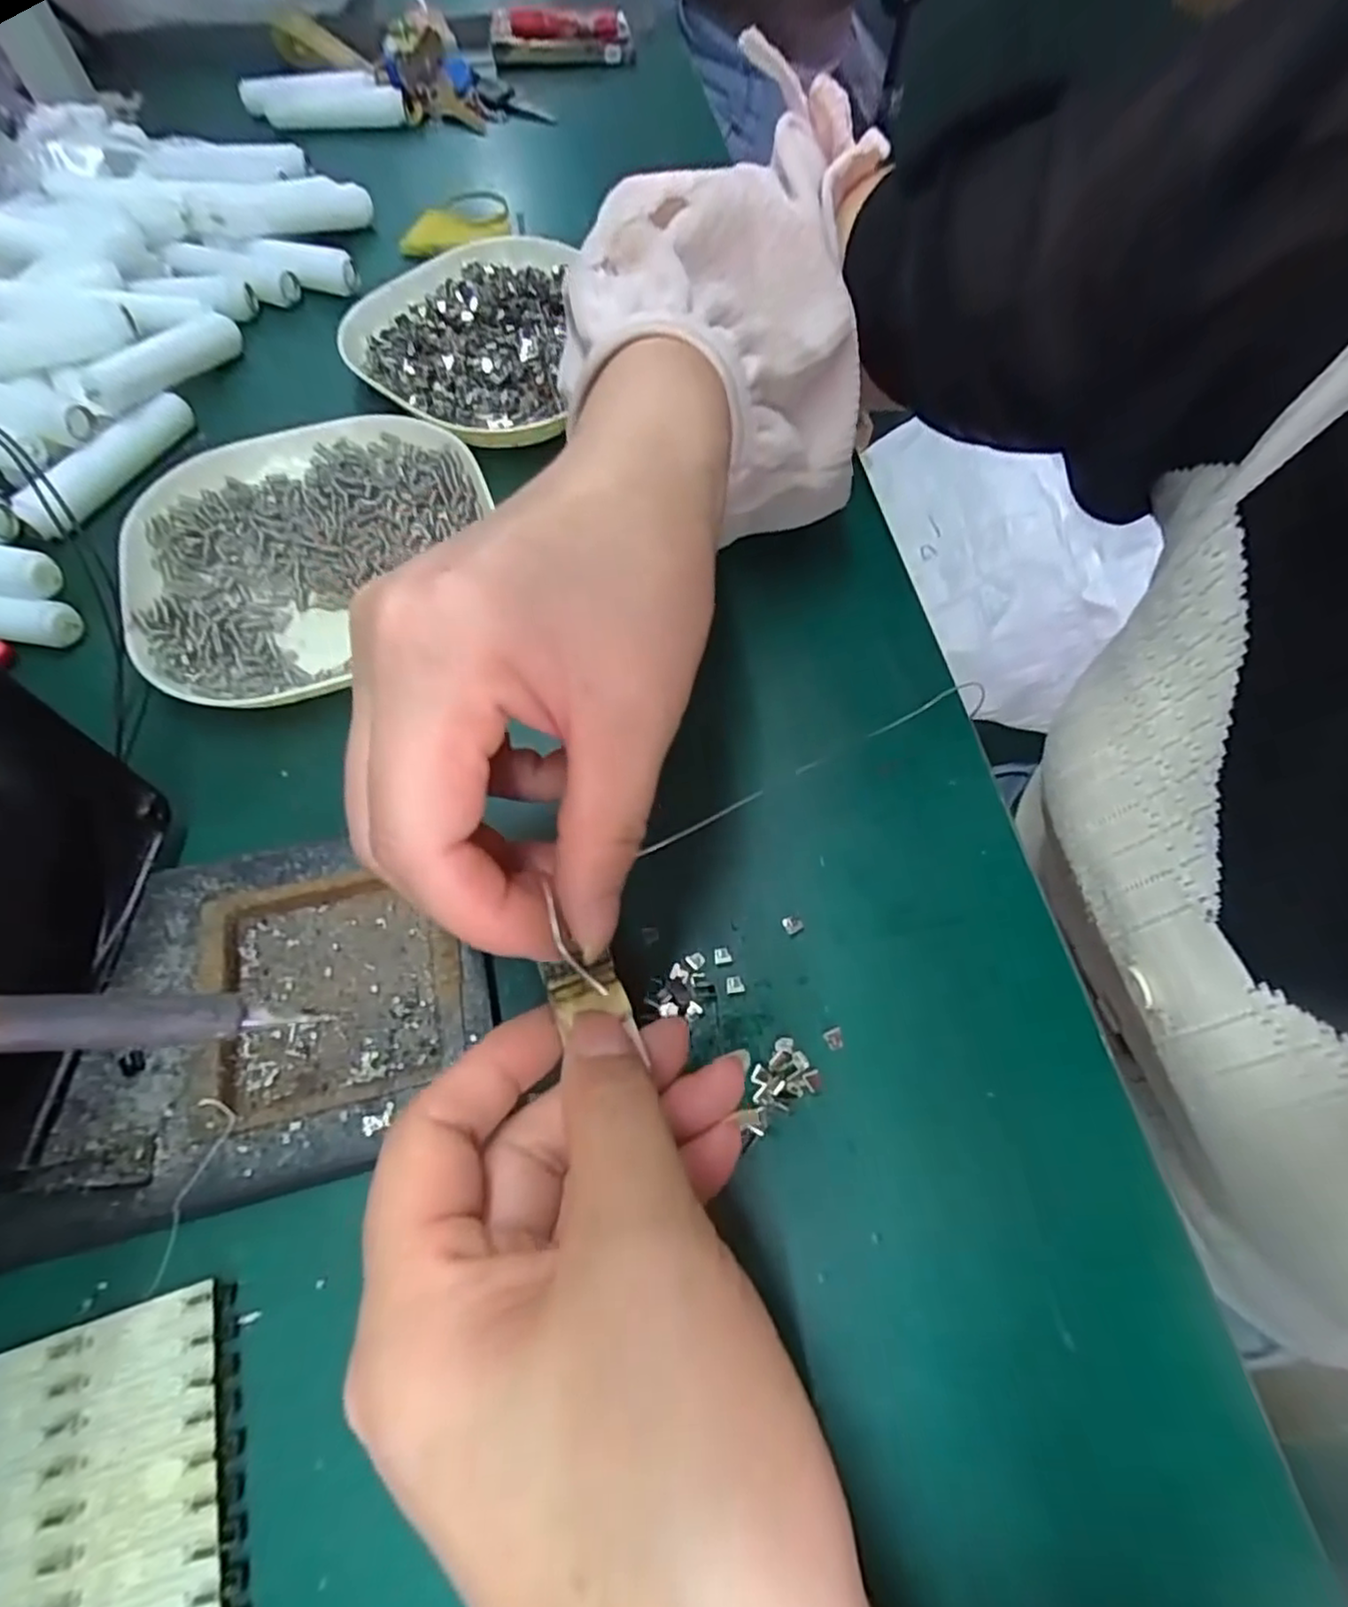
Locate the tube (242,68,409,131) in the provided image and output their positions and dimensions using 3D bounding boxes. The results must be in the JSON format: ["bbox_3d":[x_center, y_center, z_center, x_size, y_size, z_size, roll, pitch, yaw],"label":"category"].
[{"bbox_3d":[-0.237,-0.474,0.471,0.108,0.027,0.022,-3,65,-5],"label":"tube"}]

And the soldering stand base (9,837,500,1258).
[{"bbox_3d":[-0.119,0.060,0.208,0.116,0.012,0.100,-13,66,-7],"label":"soldering stand base"}]

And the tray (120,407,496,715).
[{"bbox_3d":[-0.145,-0.101,0.283,0.137,0.016,0.139,-17,67,-9],"label":"tray"}]

